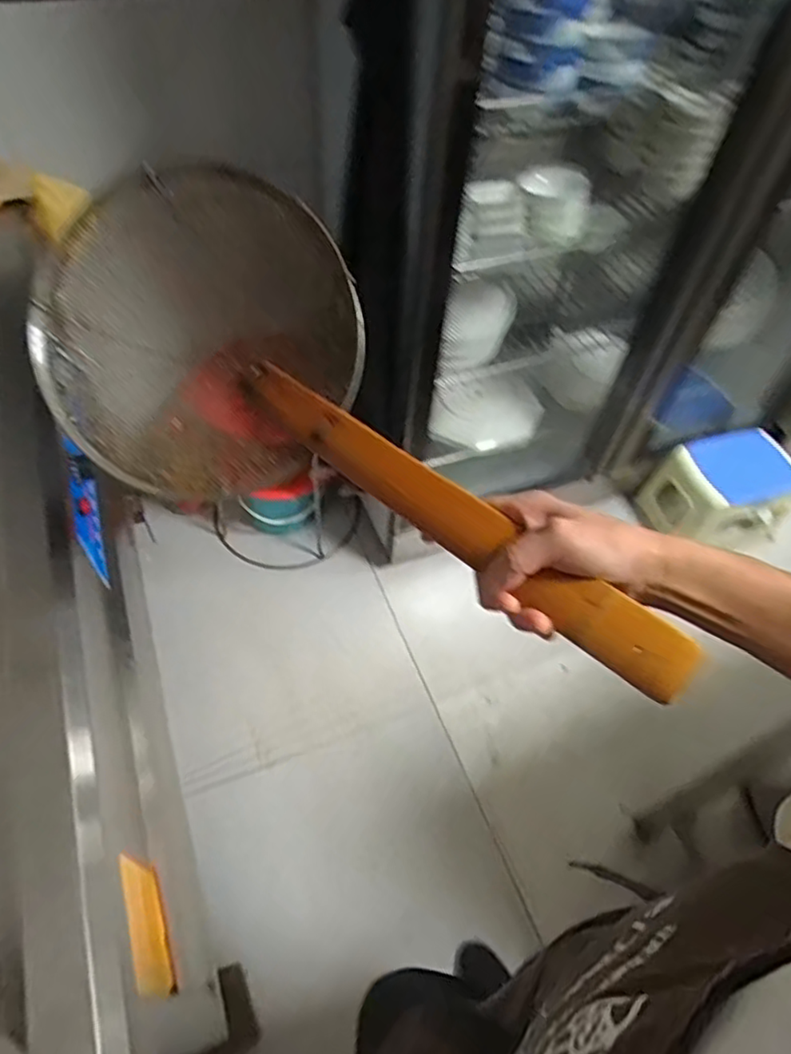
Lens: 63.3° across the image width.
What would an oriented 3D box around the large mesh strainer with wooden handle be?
[{"bbox_3d":[-0.039,-0.065,0.449,0.519,0.150,0.215,37,61,19],"label":"large mesh strainer with wooden handle"}]

